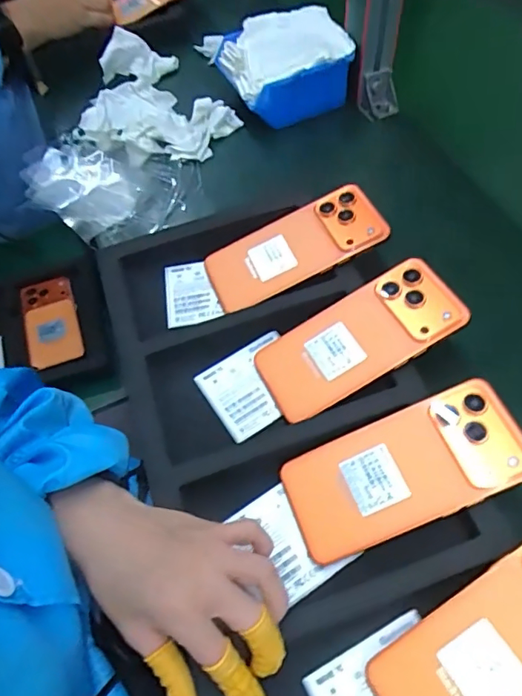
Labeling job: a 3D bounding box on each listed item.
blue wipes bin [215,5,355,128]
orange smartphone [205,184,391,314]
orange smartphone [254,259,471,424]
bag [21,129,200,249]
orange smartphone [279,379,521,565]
[{"bbox_3d":[0.025,-0.333,0.621,0.137,0.093,0.118,-18,58,-8],"label":"blue wipes bin"},{"bbox_3d":[0.030,-0.091,0.473,0.164,0.014,0.076,-25,58,7],"label":"orange smartphone"},{"bbox_3d":[0.077,-0.007,0.414,0.165,0.008,0.072,-30,60,3],"label":"orange smartphone"},{"bbox_3d":[-0.161,-0.179,0.565,0.165,0.032,0.138,21,61,16],"label":"bag"},{"bbox_3d":[0.098,0.085,0.354,0.165,0.009,0.074,-24,58,5],"label":"orange smartphone"}]

